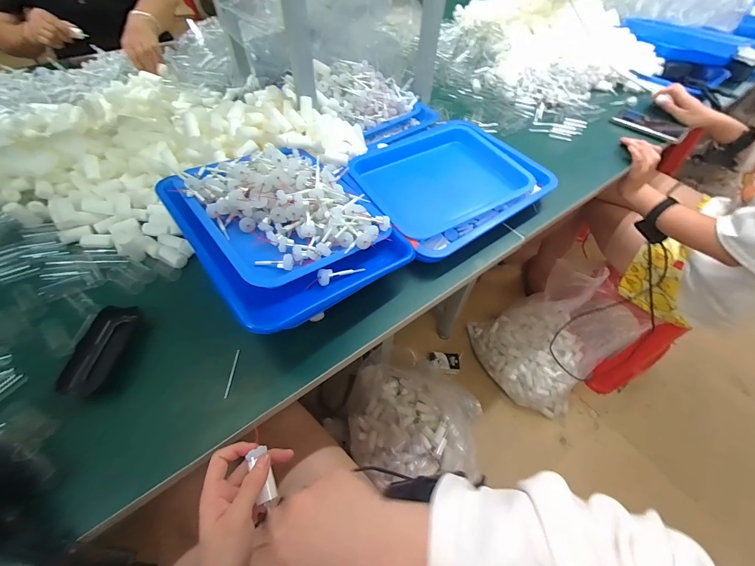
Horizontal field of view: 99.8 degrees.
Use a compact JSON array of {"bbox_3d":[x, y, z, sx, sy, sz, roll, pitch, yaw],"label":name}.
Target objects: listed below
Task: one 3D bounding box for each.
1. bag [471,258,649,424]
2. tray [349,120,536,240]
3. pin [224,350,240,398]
[{"bbox_3d":[0.541,0.159,1.007,0.305,0.404,0.387,-29,59,-21],"label":"bag"},{"bbox_3d":[0.113,-0.205,0.591,0.279,0.047,0.236,-22,57,-17],"label":"tray"},{"bbox_3d":[-0.177,0.110,0.388,0.004,0.005,0.060,0,53,-1],"label":"pin"}]

